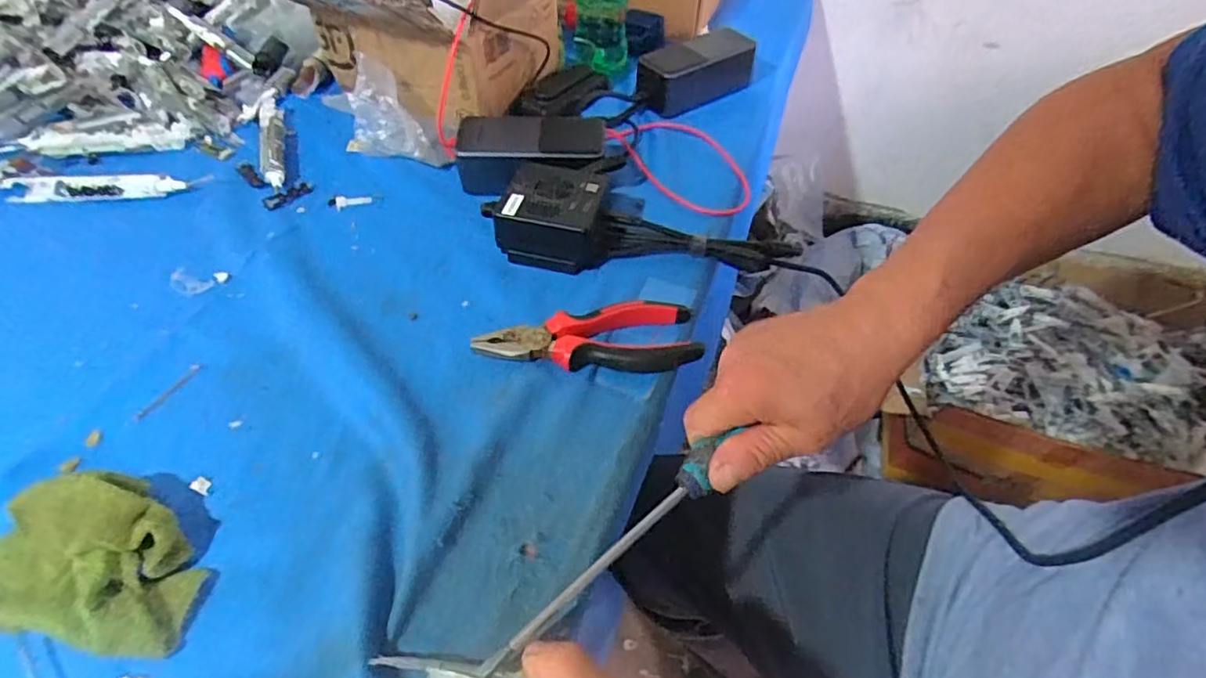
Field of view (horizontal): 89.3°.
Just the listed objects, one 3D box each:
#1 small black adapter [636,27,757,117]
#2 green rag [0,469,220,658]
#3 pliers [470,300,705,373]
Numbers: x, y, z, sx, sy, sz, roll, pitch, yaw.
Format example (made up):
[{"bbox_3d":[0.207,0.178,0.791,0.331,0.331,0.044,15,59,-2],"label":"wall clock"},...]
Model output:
[{"bbox_3d":[0.097,-0.284,0.646,0.140,0.047,0.053,-24,54,-20],"label":"small black adapter"},{"bbox_3d":[-0.281,0.114,0.329,0.135,0.036,0.083,8,50,6],"label":"green rag"},{"bbox_3d":[-0.011,-0.002,0.440,0.155,0.020,0.054,1,49,-1],"label":"pliers"}]

